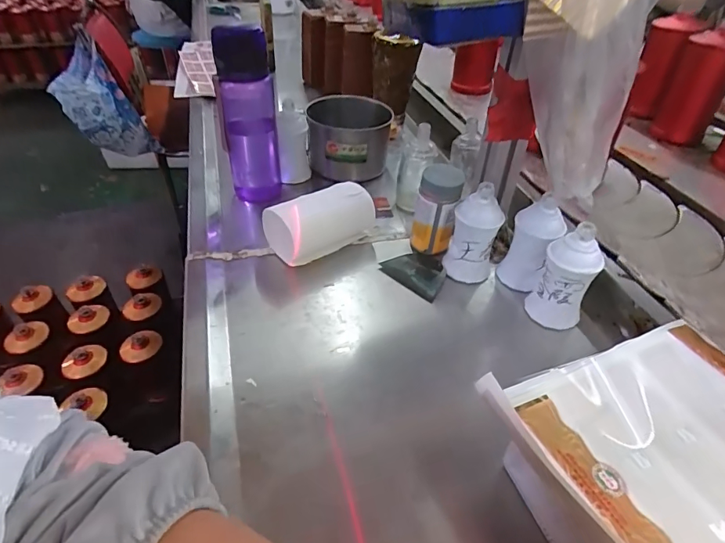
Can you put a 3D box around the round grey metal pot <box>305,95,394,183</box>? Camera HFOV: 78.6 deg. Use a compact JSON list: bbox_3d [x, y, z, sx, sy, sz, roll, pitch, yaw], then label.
[{"bbox_3d":[-0.021,-0.219,0.739,0.134,0.098,0.132,3,42,5],"label":"round grey metal pot"}]

